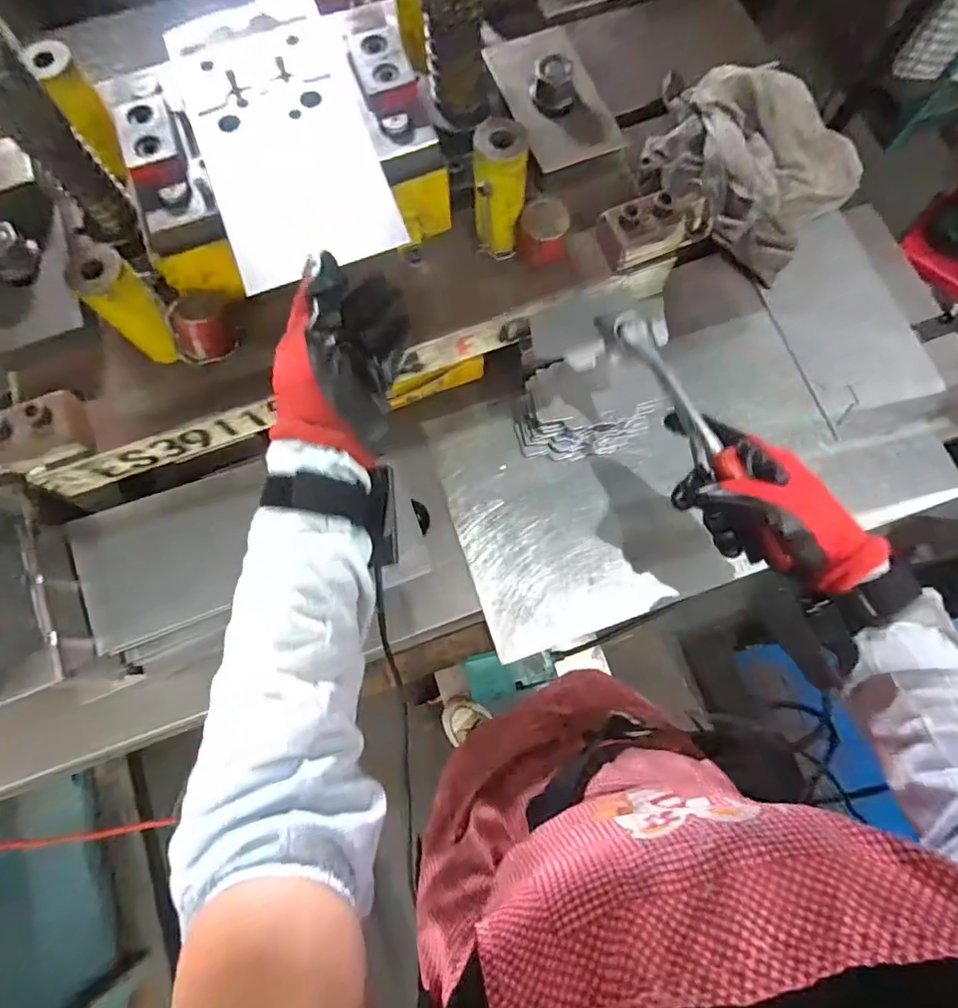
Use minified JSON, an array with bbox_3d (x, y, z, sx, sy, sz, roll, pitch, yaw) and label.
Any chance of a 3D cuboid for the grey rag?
[{"bbox_3d":[0.289,-0.402,0.628,0.187,0.069,0.262,-44,78,-10],"label":"grey rag"}]

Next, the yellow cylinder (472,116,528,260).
[{"bbox_3d":[0.017,-0.248,0.449,0.039,0.101,0.039,2,75,2],"label":"yellow cylinder"}]

